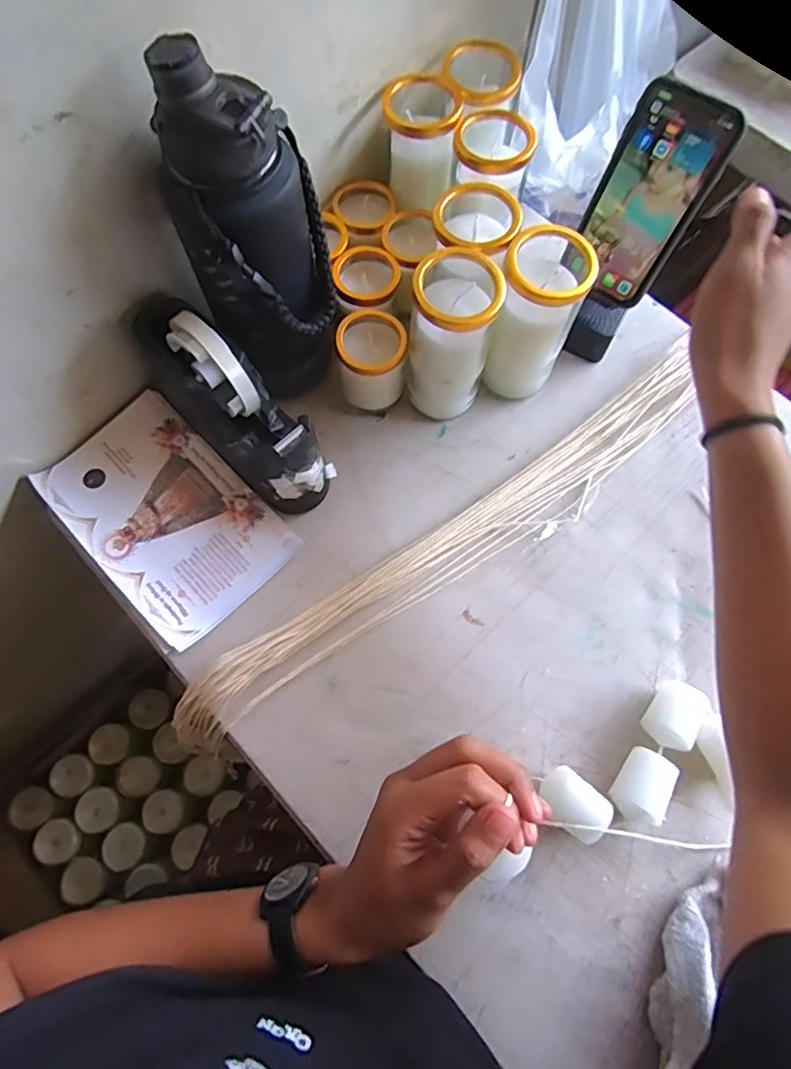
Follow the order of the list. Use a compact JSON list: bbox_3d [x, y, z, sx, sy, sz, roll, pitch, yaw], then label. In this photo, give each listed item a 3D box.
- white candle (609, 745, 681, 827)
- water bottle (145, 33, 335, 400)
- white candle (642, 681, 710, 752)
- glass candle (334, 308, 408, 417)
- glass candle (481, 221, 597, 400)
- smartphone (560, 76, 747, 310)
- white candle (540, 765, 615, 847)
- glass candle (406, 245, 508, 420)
[{"bbox_3d":[0.184,0.188,0.423,0.033,0.030,0.050,29,73,8],"label":"white candle"},{"bbox_3d":[-0.101,-0.204,0.423,0.095,0.241,0.092,-14,72,-6],"label":"water bottle"},{"bbox_3d":[0.219,0.143,0.444,0.034,0.031,0.050,37,74,11],"label":"white candle"},{"bbox_3d":[-0.022,-0.152,0.509,0.057,0.079,0.058,0,71,-1],"label":"glass candle"},{"bbox_3d":[0.116,-0.179,0.487,0.065,0.150,0.057,22,72,6],"label":"glass candle"},{"bbox_3d":[0.201,-0.266,0.457,0.076,0.148,0.008,33,49,8],"label":"smartphone"},{"bbox_3d":[0.132,0.197,0.416,0.050,0.035,0.040,38,74,11],"label":"white candle"},{"bbox_3d":[0.046,-0.161,0.479,0.067,0.147,0.069,12,71,3],"label":"glass candle"}]

